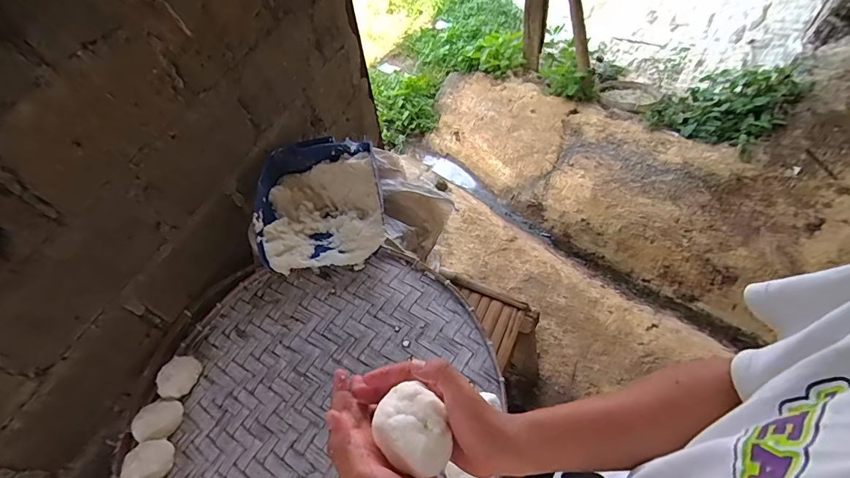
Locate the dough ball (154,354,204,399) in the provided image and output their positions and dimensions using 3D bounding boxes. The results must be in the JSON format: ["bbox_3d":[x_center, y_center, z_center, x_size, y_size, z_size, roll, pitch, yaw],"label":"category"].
[{"bbox_3d":[-0.526,0.291,0.890,0.070,0.033,0.090,15,58,15],"label":"dough ball"}]

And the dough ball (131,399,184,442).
[{"bbox_3d":[-0.539,0.362,0.838,0.081,0.035,0.085,-3,55,4],"label":"dough ball"}]

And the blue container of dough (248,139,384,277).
[{"bbox_3d":[-0.264,-0.087,1.024,0.316,0.130,0.340,-3,55,4],"label":"blue container of dough"}]

